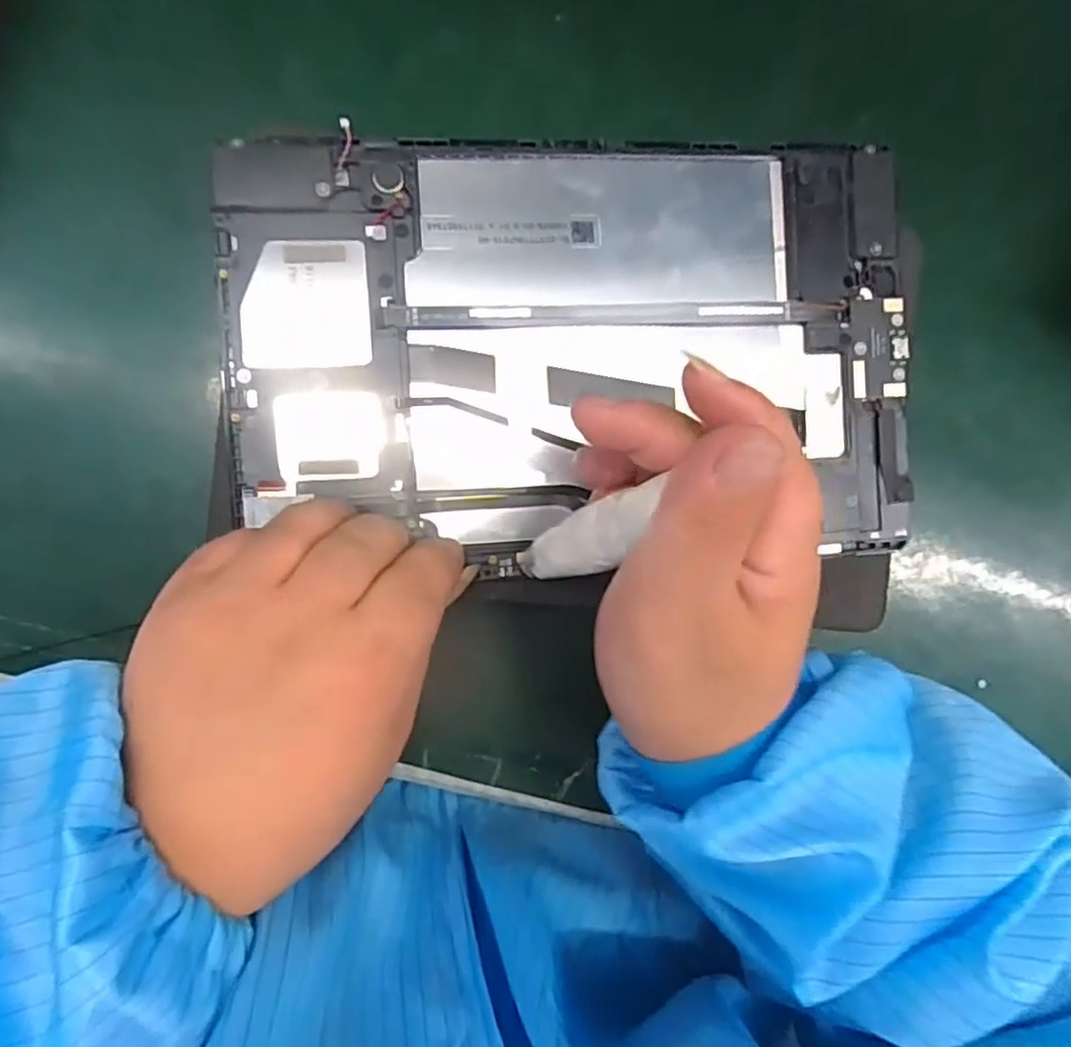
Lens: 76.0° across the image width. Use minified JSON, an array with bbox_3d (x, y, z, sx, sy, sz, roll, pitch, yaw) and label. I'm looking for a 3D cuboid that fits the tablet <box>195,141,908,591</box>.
[{"bbox_3d":[0.017,-0.060,0.240,0.235,0.014,0.142,-3,91,-10],"label":"tablet"}]

